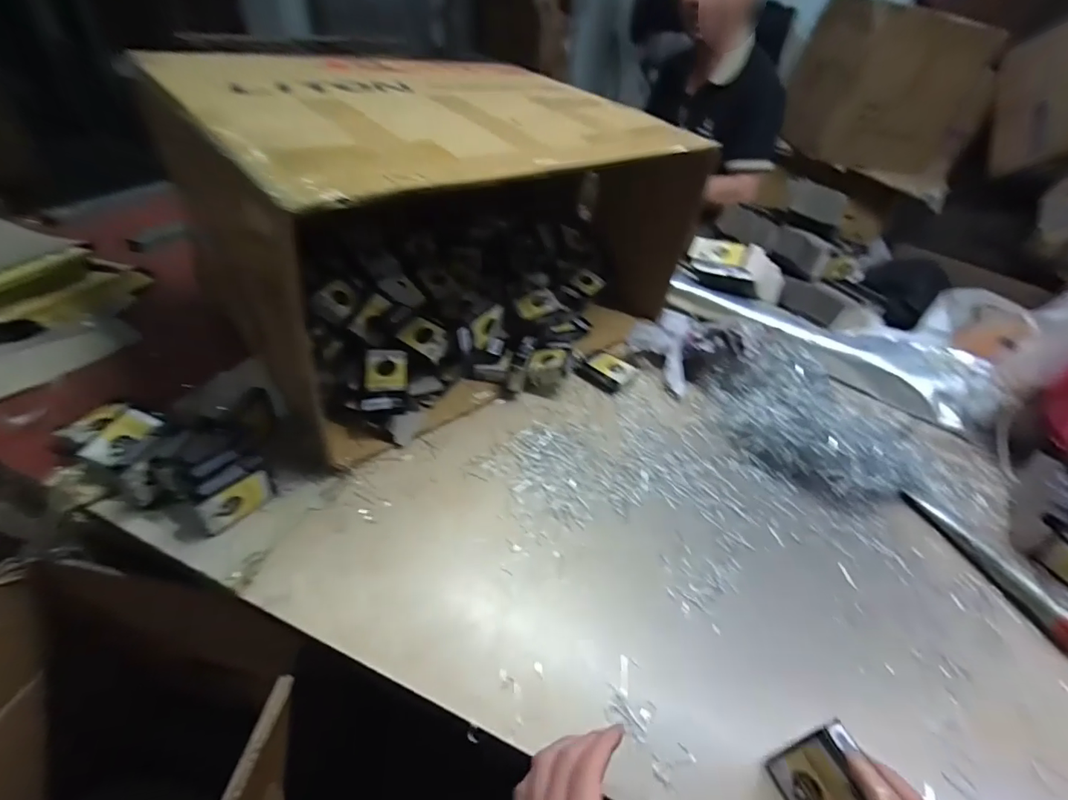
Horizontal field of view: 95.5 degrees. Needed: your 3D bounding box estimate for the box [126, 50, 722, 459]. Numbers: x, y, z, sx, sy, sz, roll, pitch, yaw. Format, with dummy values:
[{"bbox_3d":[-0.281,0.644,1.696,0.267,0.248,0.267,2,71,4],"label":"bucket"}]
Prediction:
[{"bbox_3d":[-0.120,-0.264,0.706,0.624,0.317,0.435,-26,50,-32],"label":"box"}]

